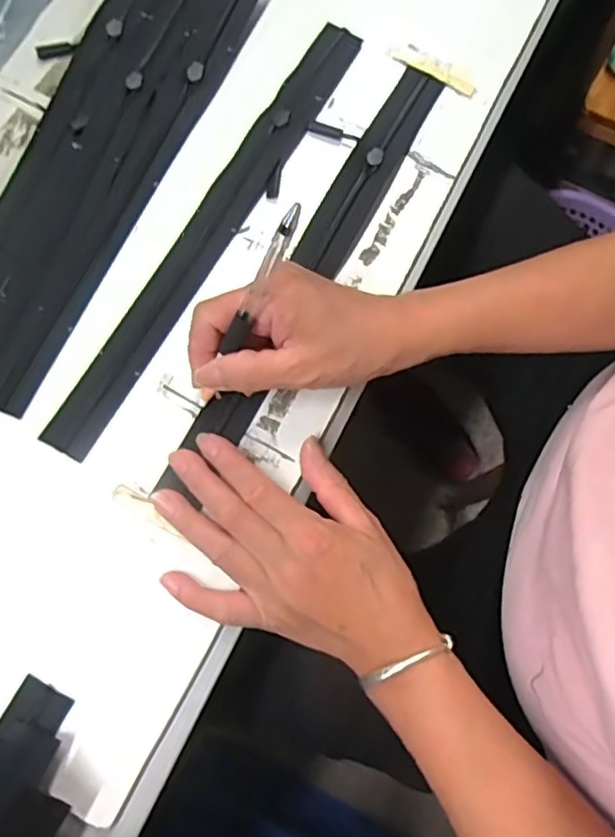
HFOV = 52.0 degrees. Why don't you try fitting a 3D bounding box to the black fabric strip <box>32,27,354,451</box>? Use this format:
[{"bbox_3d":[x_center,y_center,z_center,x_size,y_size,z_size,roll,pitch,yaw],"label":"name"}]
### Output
[{"bbox_3d":[-0.062,-0.130,0.417,0.029,0.010,0.351,30,76,4],"label":"black fabric strip"}]

